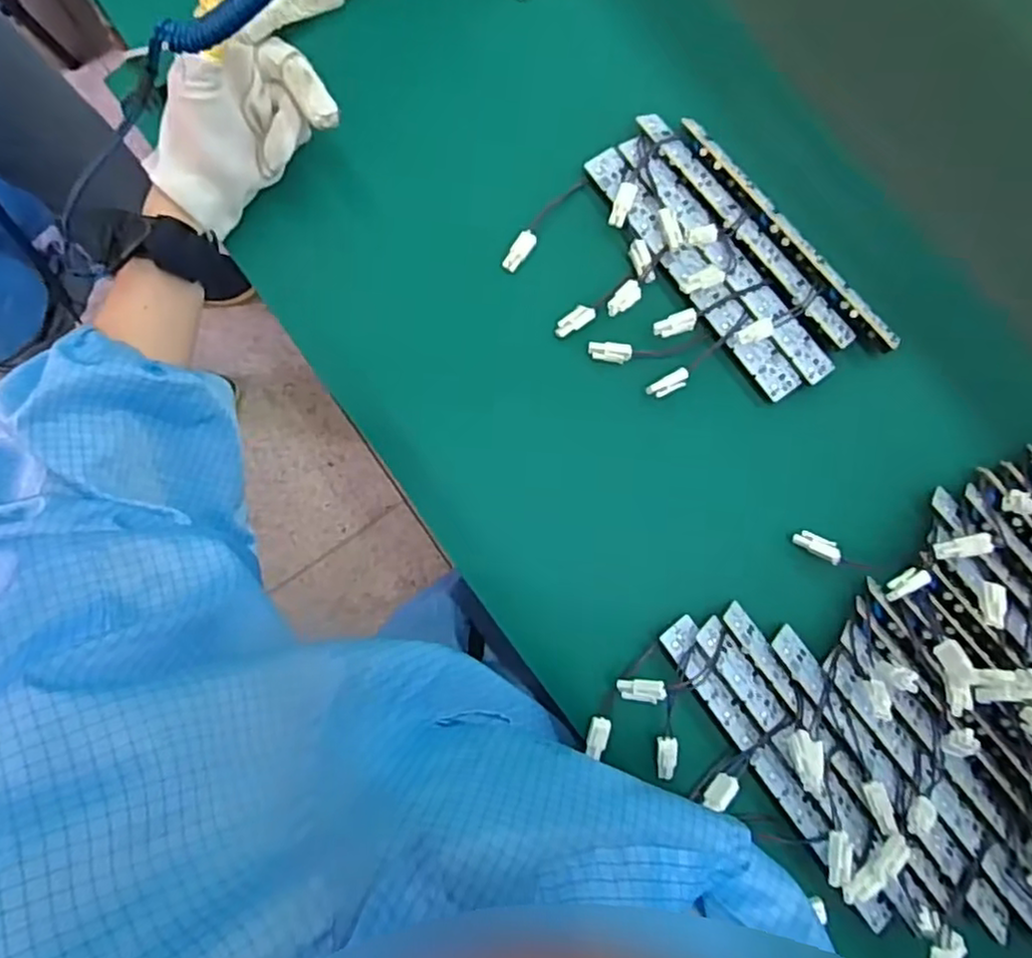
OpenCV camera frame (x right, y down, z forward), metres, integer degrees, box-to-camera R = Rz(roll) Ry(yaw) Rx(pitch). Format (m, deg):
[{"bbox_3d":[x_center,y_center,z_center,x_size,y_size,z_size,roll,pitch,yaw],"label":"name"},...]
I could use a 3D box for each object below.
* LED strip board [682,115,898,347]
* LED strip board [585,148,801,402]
[{"bbox_3d":[0.167,-0.152,0.419,0.013,0.010,0.186,-40,84,-6],"label":"LED strip board"},{"bbox_3d":[0.109,-0.130,0.425,0.023,0.005,0.191,-35,83,-6],"label":"LED strip board"}]

